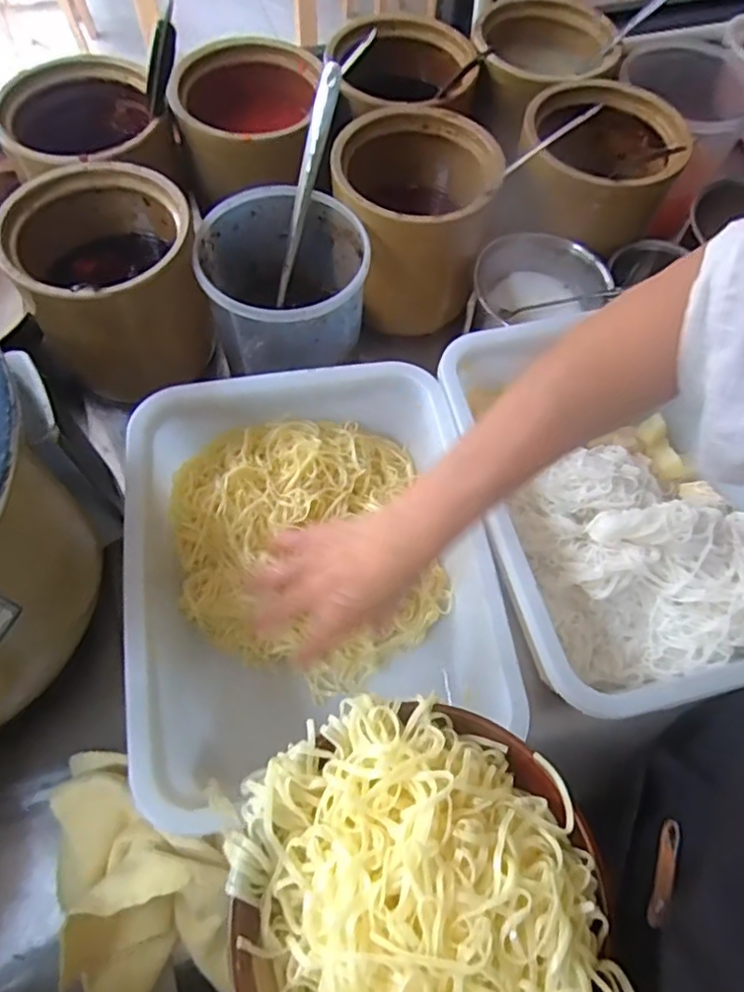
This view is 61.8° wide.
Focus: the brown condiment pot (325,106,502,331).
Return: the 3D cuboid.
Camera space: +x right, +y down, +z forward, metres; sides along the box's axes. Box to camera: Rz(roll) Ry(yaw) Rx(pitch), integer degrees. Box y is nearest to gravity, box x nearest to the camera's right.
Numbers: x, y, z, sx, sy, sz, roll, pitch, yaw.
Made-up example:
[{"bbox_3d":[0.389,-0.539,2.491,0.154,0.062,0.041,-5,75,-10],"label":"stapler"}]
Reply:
[{"bbox_3d":[0.039,-0.277,0.644,0.143,0.163,0.155,1,65,-2],"label":"brown condiment pot"}]

